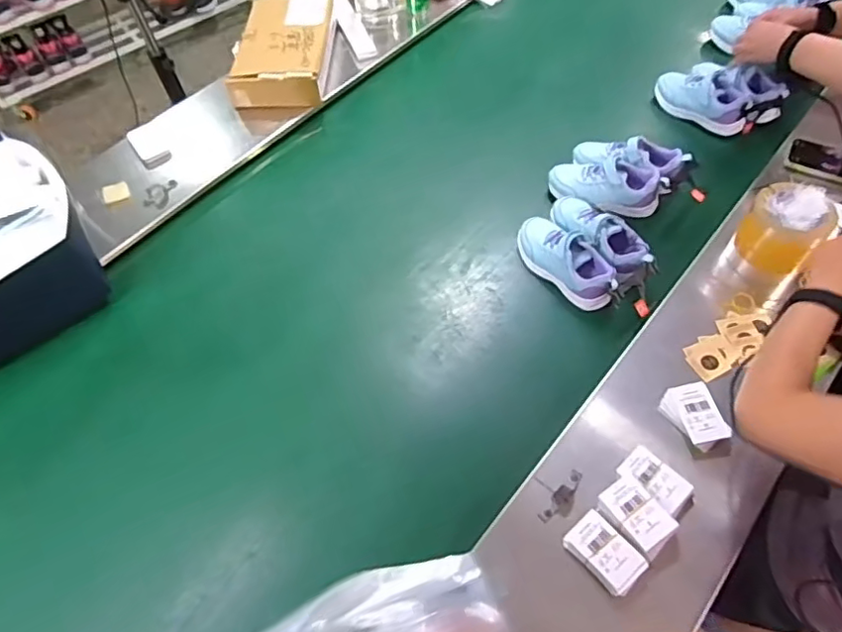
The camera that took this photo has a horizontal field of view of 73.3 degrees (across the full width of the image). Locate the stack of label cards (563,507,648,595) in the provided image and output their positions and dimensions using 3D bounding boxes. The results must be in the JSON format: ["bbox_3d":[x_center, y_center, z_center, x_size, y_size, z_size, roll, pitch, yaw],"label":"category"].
[{"bbox_3d":[0.219,0.282,0.675,0.056,0.019,0.086,-34,61,-18],"label":"stack of label cards"}]

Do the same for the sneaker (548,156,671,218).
[{"bbox_3d":[0.331,-0.236,1.010,0.191,0.075,0.085,2,56,5],"label":"sneaker"}]

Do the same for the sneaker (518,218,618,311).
[{"bbox_3d":[0.240,-0.091,0.938,0.079,0.083,0.200,-31,60,-16],"label":"sneaker"}]

